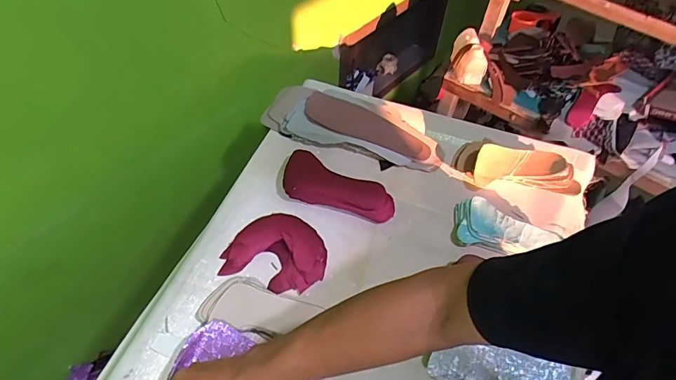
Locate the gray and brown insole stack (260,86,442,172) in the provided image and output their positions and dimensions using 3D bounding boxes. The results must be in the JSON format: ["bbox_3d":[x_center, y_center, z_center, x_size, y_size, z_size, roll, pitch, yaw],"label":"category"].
[{"bbox_3d":[0.030,-0.128,0.844,0.355,0.049,0.121,13,53,8],"label":"gray and brown insole stack"}]

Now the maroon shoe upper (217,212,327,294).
[{"bbox_3d":[-0.094,0.095,0.682,0.156,0.022,0.127,17,54,10],"label":"maroon shoe upper"}]

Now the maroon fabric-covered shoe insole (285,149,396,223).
[{"bbox_3d":[0.002,-0.003,0.752,0.203,0.039,0.089,17,54,11],"label":"maroon fabric-covered shoe insole"}]

